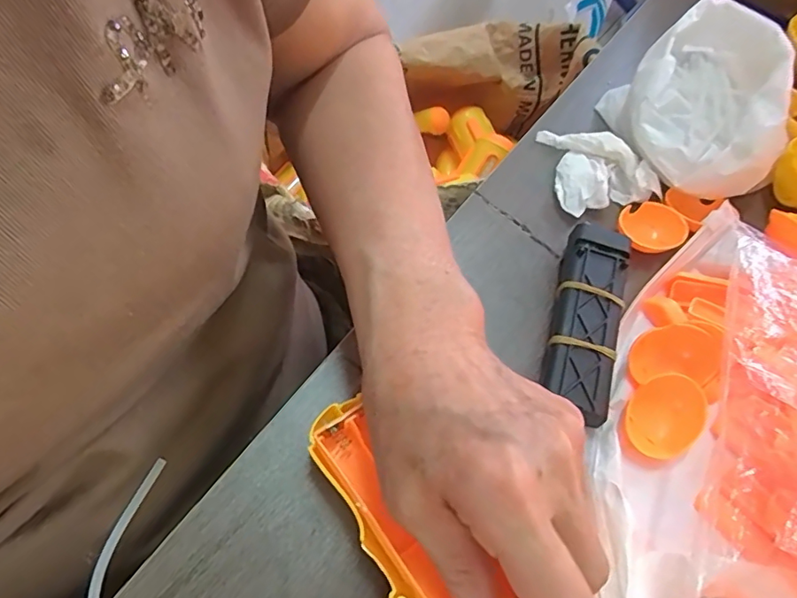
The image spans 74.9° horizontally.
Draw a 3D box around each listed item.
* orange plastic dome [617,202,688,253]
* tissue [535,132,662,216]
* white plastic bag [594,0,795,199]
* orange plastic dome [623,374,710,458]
[{"bbox_3d":[0.156,-0.043,0.320,0.036,0.015,0.033,4,58,-7],"label":"orange plastic dome"},{"bbox_3d":[0.130,-0.088,0.339,0.063,0.018,0.067,-3,59,-11],"label":"tissue"},{"bbox_3d":[0.202,-0.134,0.347,0.109,0.062,0.138,25,58,7],"label":"white plastic bag"},{"bbox_3d":[0.130,0.057,0.254,0.032,0.008,0.042,40,86,20],"label":"orange plastic dome"}]

